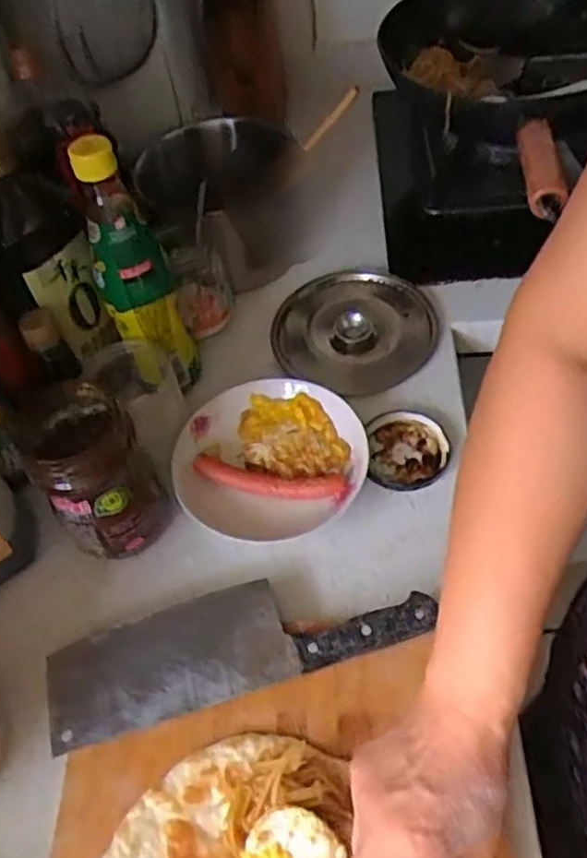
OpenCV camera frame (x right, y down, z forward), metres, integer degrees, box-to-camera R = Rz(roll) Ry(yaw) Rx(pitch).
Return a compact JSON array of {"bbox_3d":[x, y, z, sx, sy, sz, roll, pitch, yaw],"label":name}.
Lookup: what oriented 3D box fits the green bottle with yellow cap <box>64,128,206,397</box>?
[{"bbox_3d":[-0.140,-0.139,0.615,0.070,0.247,0.056,-20,51,-10],"label":"green bottle with yellow cap"}]

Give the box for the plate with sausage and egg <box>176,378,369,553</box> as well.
[{"bbox_3d":[-0.024,0.028,0.615,0.161,0.048,0.156,-3,50,4],"label":"plate with sausage and egg"}]

